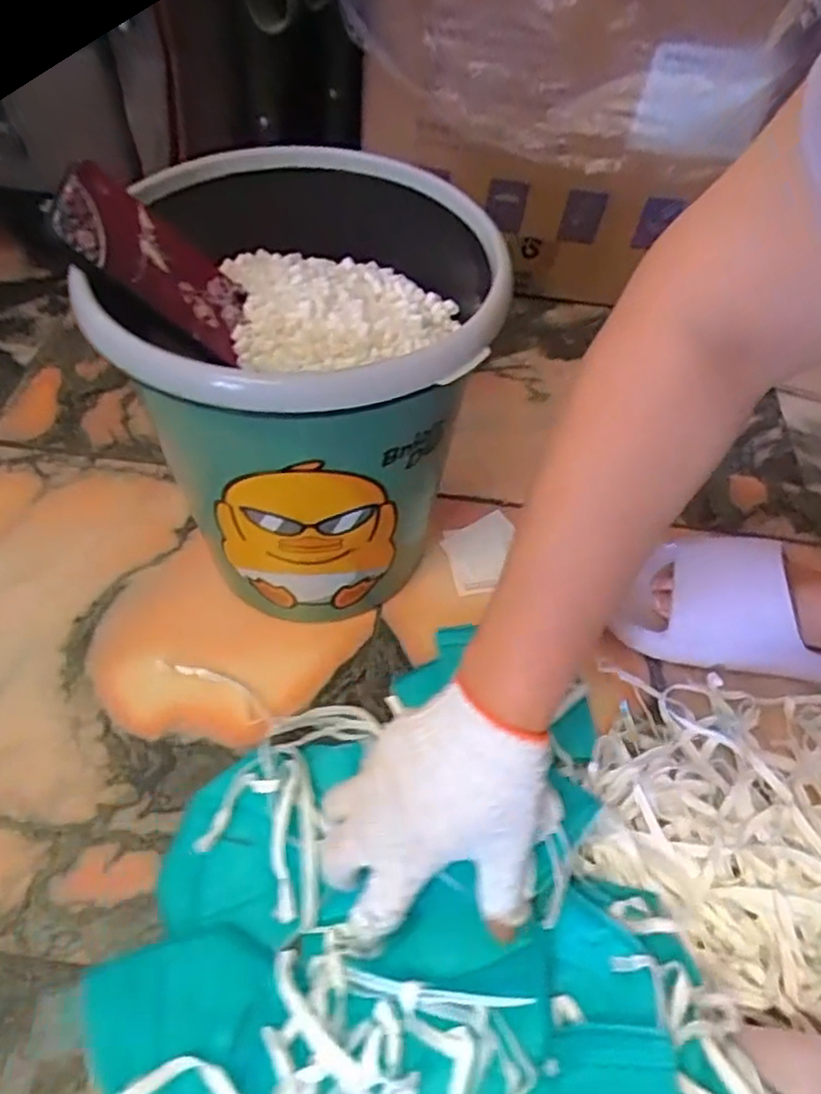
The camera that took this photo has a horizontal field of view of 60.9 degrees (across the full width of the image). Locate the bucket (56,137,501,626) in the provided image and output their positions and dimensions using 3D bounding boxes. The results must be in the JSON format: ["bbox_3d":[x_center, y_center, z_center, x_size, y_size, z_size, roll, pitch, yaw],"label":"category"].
[{"bbox_3d":[-0.070,-0.104,0.486,0.226,0.245,0.241,2,52,-3],"label":"bucket"}]

